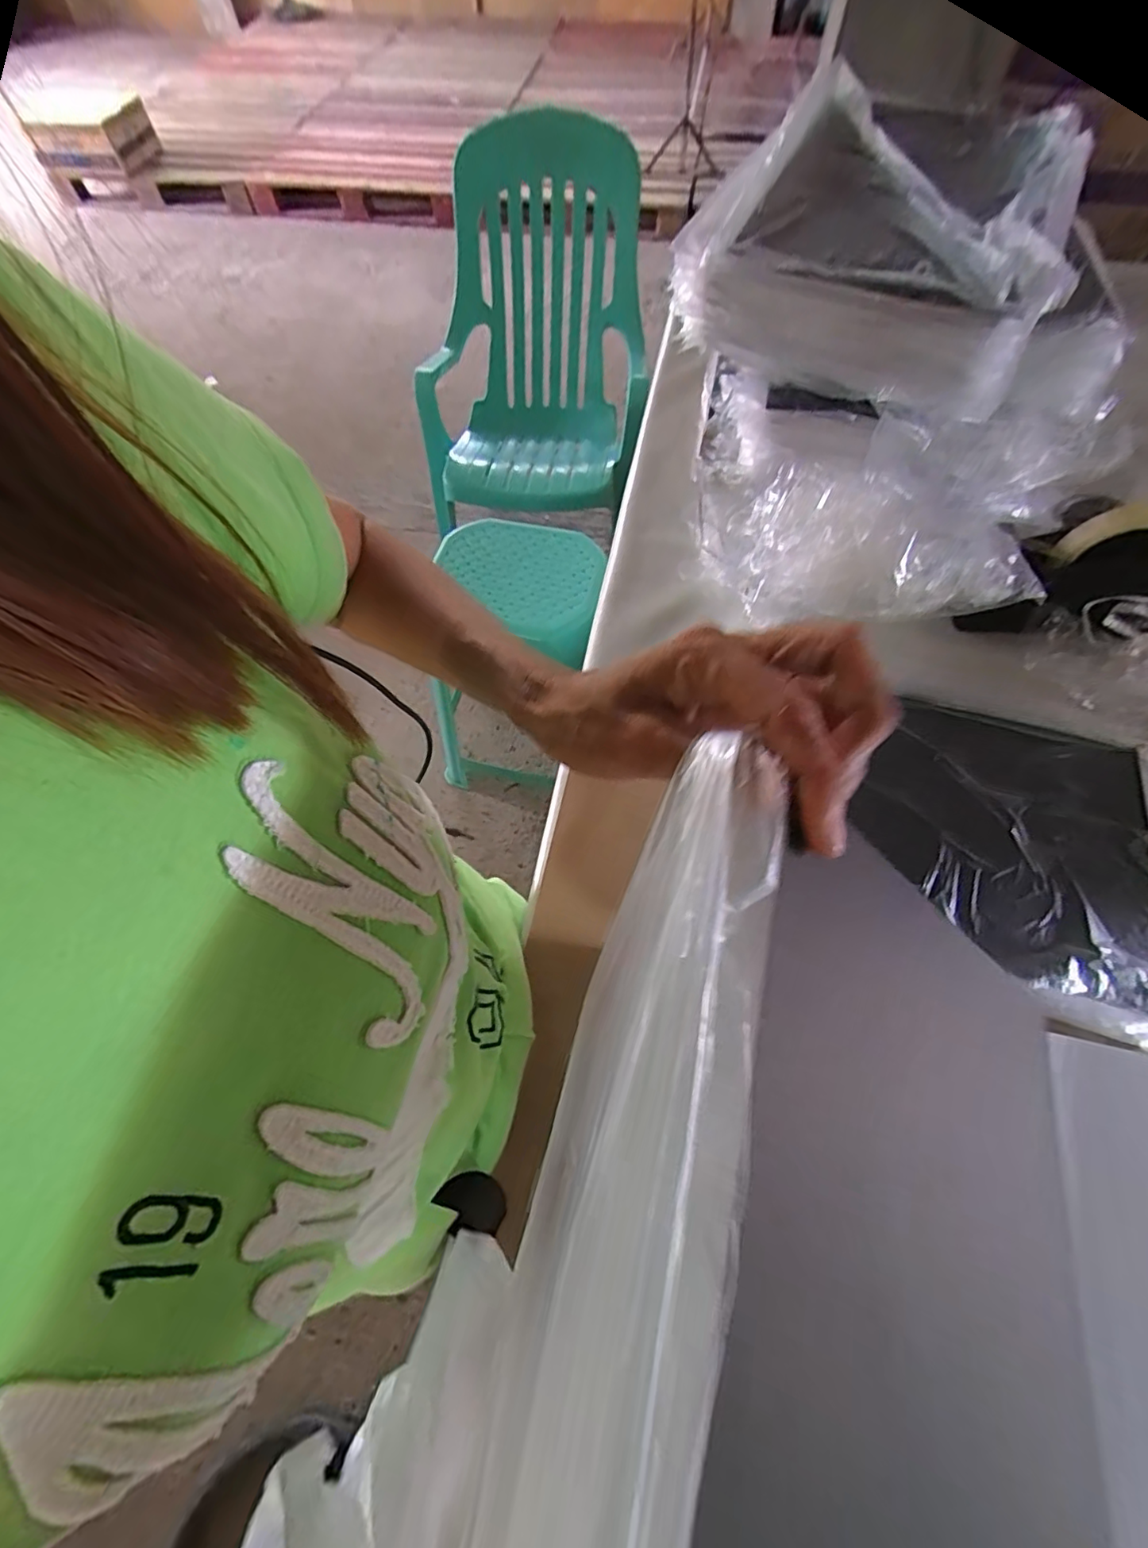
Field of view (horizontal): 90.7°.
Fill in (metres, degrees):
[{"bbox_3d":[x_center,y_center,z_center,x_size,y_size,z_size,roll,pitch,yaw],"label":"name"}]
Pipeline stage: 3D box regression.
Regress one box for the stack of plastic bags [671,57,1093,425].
[{"bbox_3d":[0.291,-0.504,0.549,0.303,0.104,0.317,25,66,13],"label":"stack of plastic bags"}]

